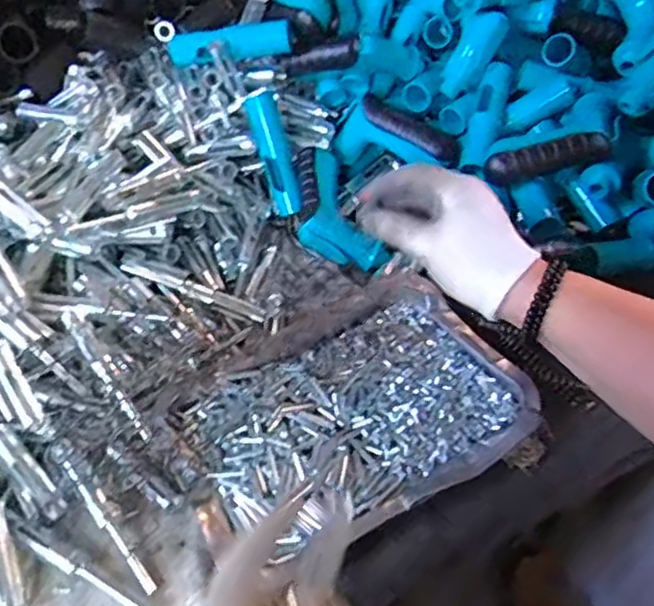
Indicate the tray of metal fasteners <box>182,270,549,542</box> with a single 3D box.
[{"bbox_3d":[0.029,0.080,0.495,0.231,0.026,0.164,-29,49,-21],"label":"tray of metal fasteners"}]

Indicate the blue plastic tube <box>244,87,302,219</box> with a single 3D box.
[{"bbox_3d":[-0.051,-0.147,0.660,0.033,0.031,0.125,-16,90,-9],"label":"blue plastic tube"}]

